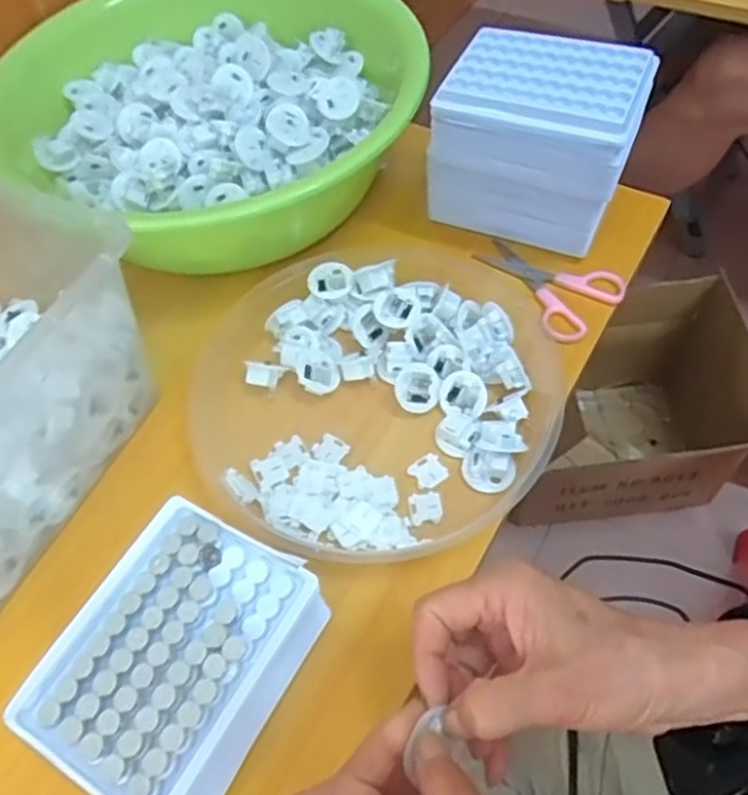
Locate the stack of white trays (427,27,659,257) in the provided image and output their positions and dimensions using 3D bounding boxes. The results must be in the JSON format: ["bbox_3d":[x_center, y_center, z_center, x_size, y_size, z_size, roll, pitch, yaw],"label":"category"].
[{"bbox_3d":[0.118,-0.181,0.510,0.136,0.129,0.086,19,61,16],"label":"stack of white trays"}]

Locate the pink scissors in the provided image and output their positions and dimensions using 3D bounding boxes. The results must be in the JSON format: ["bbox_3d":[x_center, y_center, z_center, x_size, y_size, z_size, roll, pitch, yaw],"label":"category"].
[{"bbox_3d":[0.128,-0.090,0.523,0.075,0.005,0.108,-41,63,-20],"label":"pink scissors"}]

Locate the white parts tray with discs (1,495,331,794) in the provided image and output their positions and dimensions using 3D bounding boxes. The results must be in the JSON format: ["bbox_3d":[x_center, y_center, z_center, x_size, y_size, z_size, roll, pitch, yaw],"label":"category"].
[{"bbox_3d":[-0.096,0.136,0.356,0.108,0.064,0.130,25,62,19],"label":"white parts tray with discs"}]

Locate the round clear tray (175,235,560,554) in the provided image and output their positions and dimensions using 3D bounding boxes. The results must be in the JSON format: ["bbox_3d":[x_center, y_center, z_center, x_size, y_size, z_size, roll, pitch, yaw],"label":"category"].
[{"bbox_3d":[0.004,-0.018,0.463,0.231,0.033,0.260,31,64,22],"label":"round clear tray"}]

